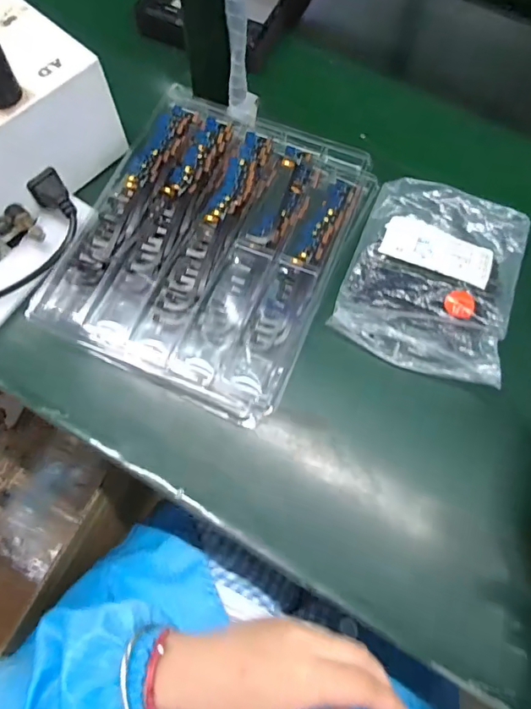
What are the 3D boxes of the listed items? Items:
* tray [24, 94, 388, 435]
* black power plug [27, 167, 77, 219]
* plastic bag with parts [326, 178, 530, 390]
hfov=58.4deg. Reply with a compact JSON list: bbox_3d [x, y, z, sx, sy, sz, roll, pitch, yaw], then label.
[{"bbox_3d":[-0.045,-0.106,0.435,0.224,0.020,0.281,23,71,8],"label":"tray"},{"bbox_3d":[-0.192,-0.141,0.430,0.028,0.022,0.047,-31,73,-11],"label":"black power plug"},{"bbox_3d":[0.151,-0.071,0.427,0.144,0.032,0.177,21,71,7],"label":"plastic bag with parts"}]

